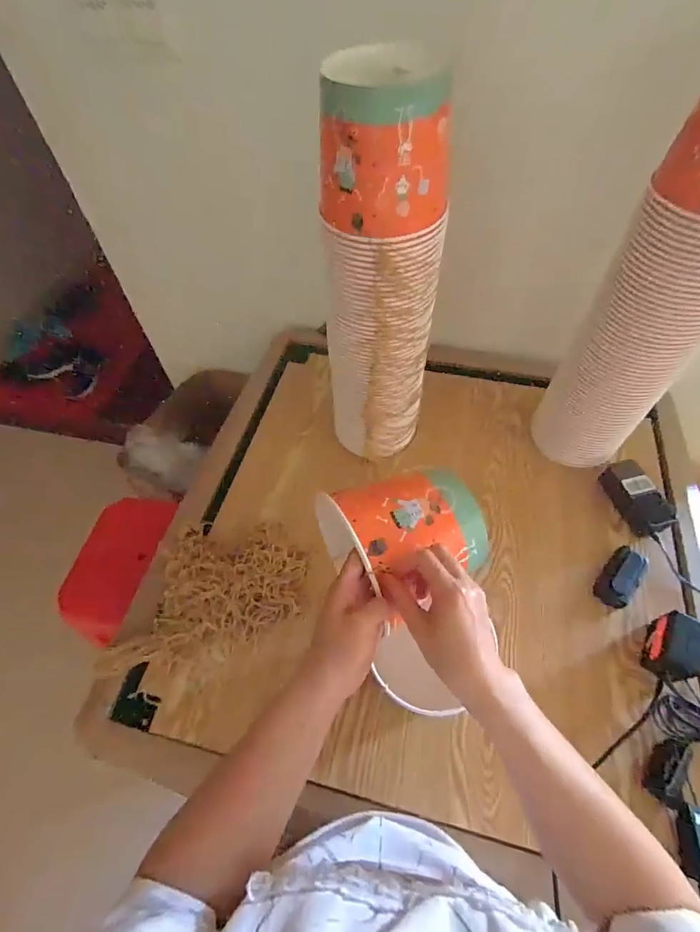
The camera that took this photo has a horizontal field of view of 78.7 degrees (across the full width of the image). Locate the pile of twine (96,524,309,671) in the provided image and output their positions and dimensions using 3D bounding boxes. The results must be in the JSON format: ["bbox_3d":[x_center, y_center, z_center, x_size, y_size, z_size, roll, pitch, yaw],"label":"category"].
[{"bbox_3d":[-0.223,0.200,0.687,0.302,0.055,0.213,-2,56,0],"label":"pile of twine"}]

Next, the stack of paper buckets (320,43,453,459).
[{"bbox_3d":[0.045,-0.217,0.627,0.150,0.551,0.134,0,56,1],"label":"stack of paper buckets"}]

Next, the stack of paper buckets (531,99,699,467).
[{"bbox_3d":[0.431,-0.212,0.619,0.163,0.585,0.129,35,64,22],"label":"stack of paper buckets"}]

